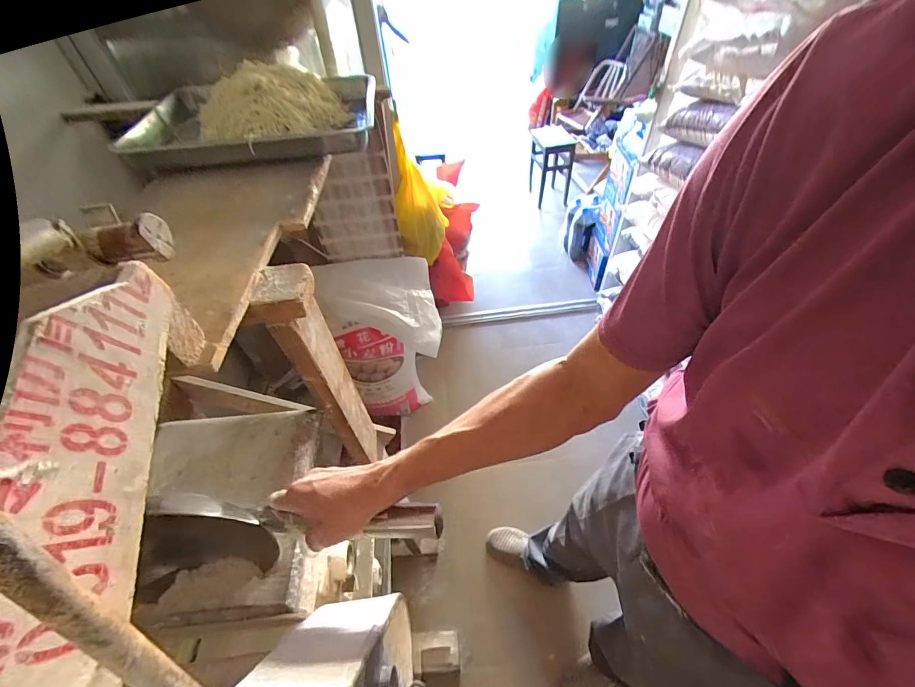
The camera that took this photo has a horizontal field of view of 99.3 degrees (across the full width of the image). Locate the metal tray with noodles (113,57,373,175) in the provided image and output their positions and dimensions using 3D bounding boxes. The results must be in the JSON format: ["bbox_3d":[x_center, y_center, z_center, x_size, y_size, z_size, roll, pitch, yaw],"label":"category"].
[{"bbox_3d":[-0.452,-0.542,0.881,0.506,0.124,0.547,-9,51,-8],"label":"metal tray with noodles"}]

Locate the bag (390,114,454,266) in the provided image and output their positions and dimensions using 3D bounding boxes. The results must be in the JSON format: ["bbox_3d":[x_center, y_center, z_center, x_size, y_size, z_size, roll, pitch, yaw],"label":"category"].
[{"bbox_3d":[-0.131,-0.564,1.547,0.203,0.462,0.305,-1,50,-2],"label":"bag"}]

